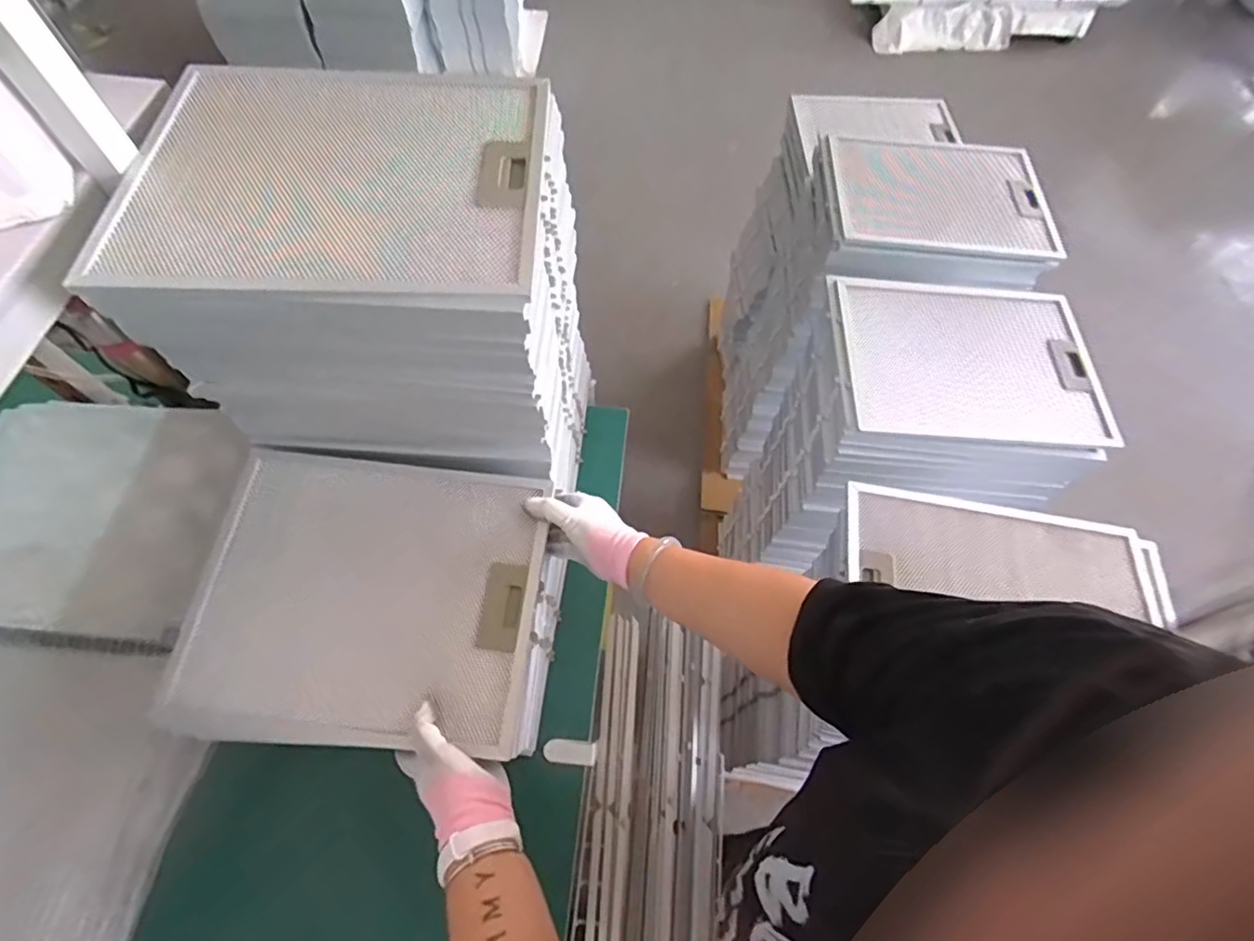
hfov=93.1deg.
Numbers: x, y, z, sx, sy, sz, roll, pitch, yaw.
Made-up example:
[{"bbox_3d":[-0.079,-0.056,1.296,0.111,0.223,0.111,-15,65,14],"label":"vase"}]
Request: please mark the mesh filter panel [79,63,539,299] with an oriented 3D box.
[{"bbox_3d":[-0.240,-0.257,0.500,0.329,0.020,0.273,0,62,-3],"label":"mesh filter panel"}]

